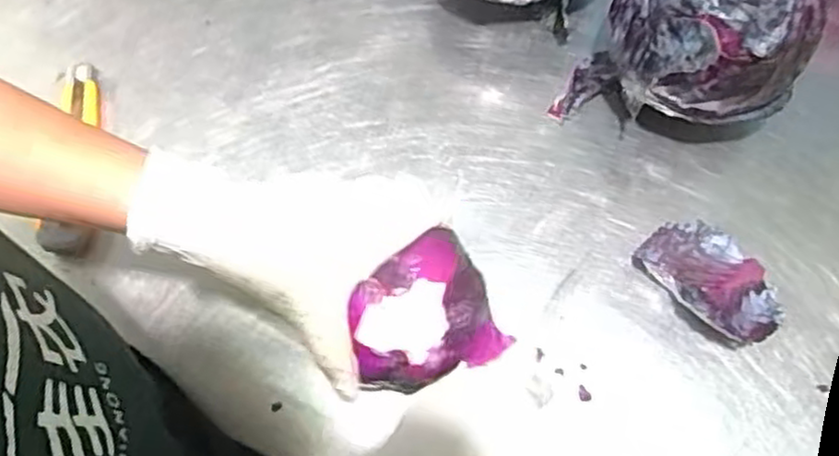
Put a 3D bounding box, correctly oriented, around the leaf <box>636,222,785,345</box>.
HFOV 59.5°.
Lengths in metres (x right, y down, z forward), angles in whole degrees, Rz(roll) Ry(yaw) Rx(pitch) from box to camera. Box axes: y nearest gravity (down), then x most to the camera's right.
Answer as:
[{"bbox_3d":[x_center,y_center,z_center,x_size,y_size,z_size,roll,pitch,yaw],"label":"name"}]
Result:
[{"bbox_3d":[0.208,0.034,0.512,0.066,0.034,0.101,-34,73,-10],"label":"leaf"}]

